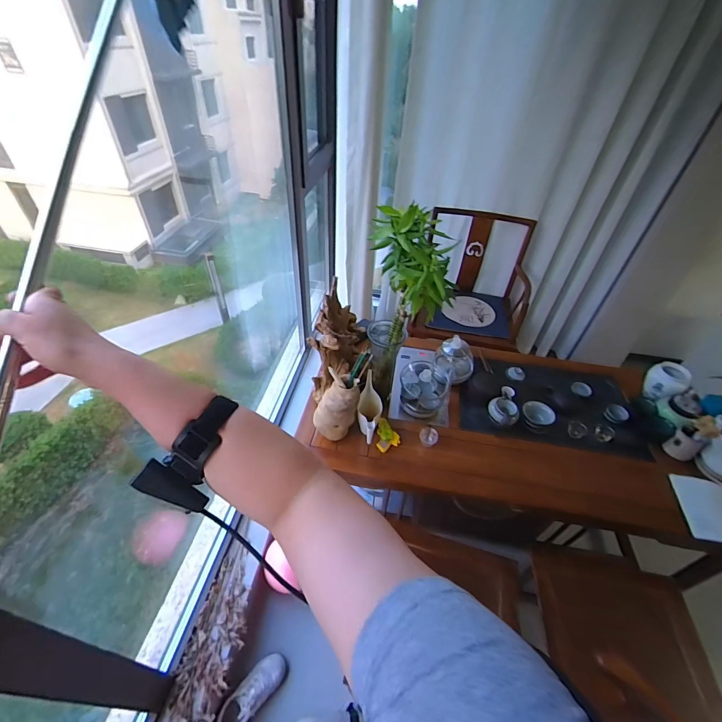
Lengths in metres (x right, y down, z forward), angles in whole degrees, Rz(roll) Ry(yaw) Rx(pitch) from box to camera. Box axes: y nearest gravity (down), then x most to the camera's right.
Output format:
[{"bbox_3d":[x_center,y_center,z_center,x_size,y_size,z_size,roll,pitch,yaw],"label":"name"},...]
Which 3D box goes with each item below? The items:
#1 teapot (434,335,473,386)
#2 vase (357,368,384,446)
[{"bbox_3d":[0.325,-0.008,1.268,0.134,0.132,0.143,-16,47,-20],"label":"teapot"},{"bbox_3d":[0.028,0.145,1.103,0.073,0.097,0.206,3,56,-1],"label":"vase"}]

